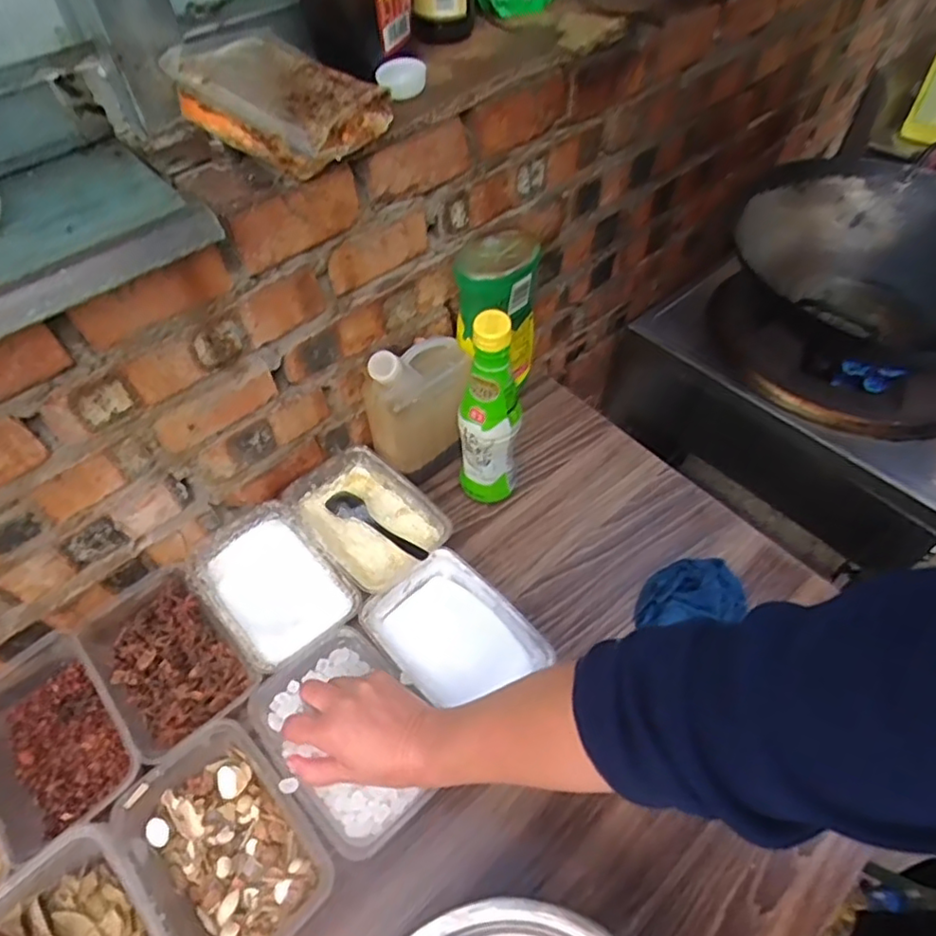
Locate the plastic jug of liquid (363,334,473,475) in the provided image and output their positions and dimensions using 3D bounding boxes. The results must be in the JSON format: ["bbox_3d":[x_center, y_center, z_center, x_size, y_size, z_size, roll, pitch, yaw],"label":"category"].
[{"bbox_3d":[-0.049,-0.071,0.672,0.111,0.157,0.076,-30,59,-19],"label":"plastic jug of liquid"}]

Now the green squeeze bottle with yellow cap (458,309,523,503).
[{"bbox_3d":[0.027,-0.049,0.636,0.054,0.253,0.055,21,57,15],"label":"green squeeze bottle with yellow cap"}]

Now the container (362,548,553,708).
[{"bbox_3d":[-0.014,0.168,0.601,0.117,0.055,0.159,-38,62,-23],"label":"container"}]

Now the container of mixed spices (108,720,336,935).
[{"bbox_3d":[-0.195,0.308,0.504,0.119,0.049,0.172,-39,62,-24],"label":"container of mixed spices"}]

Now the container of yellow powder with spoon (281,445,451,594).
[{"bbox_3d":[-0.108,0.062,0.687,0.118,0.051,0.165,-36,61,-22],"label":"container of yellow powder with spoon"}]

